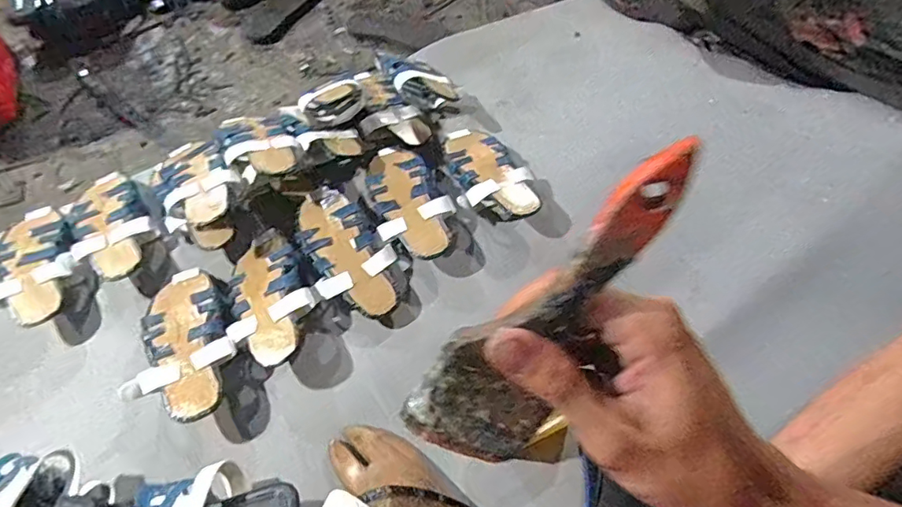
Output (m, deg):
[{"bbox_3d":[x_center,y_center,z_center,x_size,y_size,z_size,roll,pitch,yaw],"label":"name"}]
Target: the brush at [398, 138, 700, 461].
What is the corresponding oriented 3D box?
[{"bbox_3d":[0.044,0.025,0.221,0.054,0.175,0.018,34,22,-3],"label":"brush"}]

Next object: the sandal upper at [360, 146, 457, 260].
[{"bbox_3d":[-0.070,-0.083,0.797,0.119,0.037,0.233,-26,63,-14],"label":"sandal upper"}]

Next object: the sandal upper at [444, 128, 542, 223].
[{"bbox_3d":[0.057,-0.127,0.822,0.102,0.057,0.232,-22,53,-13],"label":"sandal upper"}]

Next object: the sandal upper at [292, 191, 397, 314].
[{"bbox_3d":[-0.157,-0.001,0.751,0.113,0.033,0.227,-30,64,-16],"label":"sandal upper"}]

